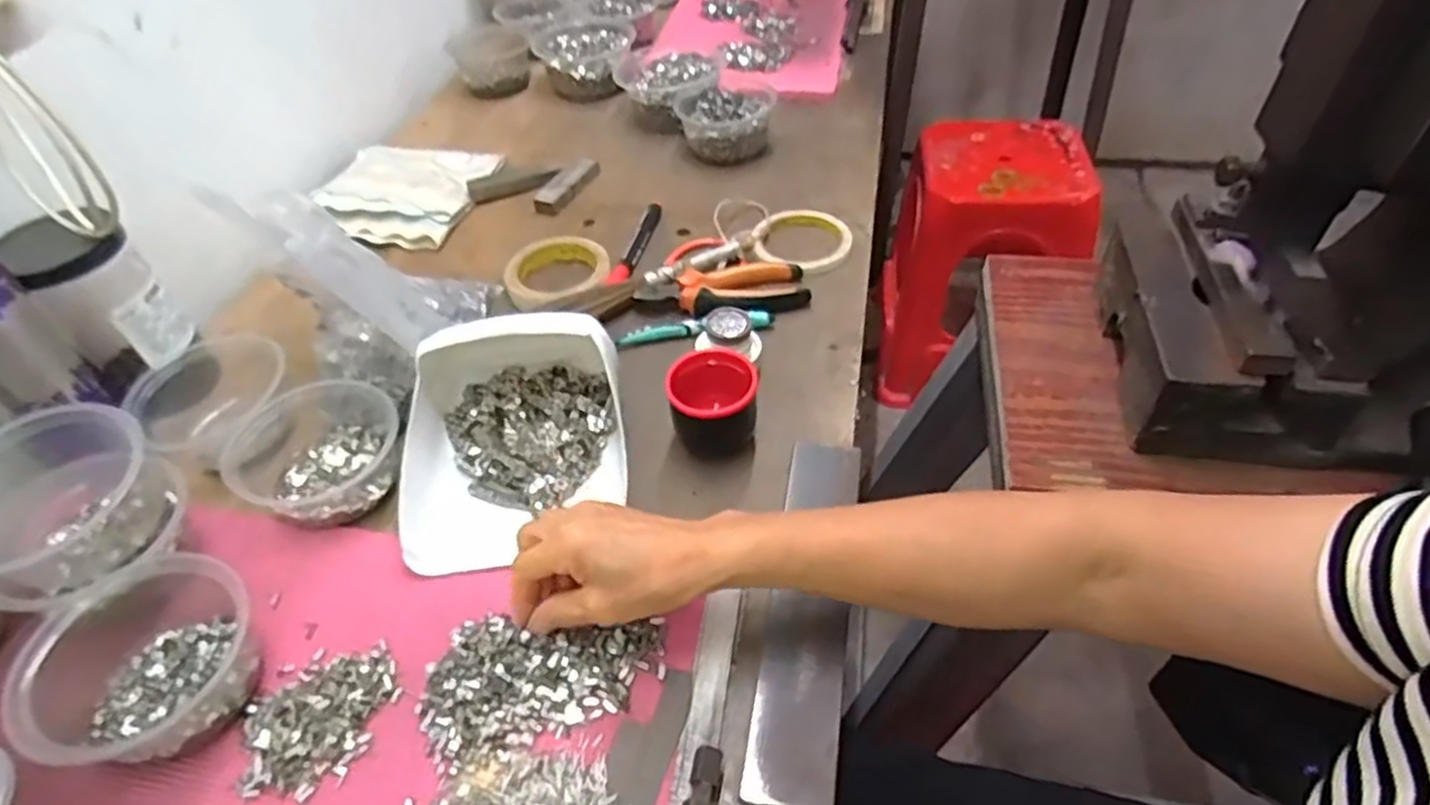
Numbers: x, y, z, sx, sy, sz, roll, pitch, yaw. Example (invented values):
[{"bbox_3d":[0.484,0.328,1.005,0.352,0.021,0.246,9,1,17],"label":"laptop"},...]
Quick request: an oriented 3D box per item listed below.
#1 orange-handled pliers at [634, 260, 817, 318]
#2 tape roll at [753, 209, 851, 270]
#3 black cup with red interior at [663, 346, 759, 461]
[{"bbox_3d":[0.008,-0.098,0.672,0.147,0.023,0.055,-12,46,-6],"label":"orange-handled pliers"},{"bbox_3d":[0.086,-0.161,0.740,0.097,0.018,0.103,-3,46,3],"label":"tape roll"},{"bbox_3d":[-0.001,0.005,0.555,0.063,0.061,0.065,-3,46,3],"label":"black cup with red interior"}]

